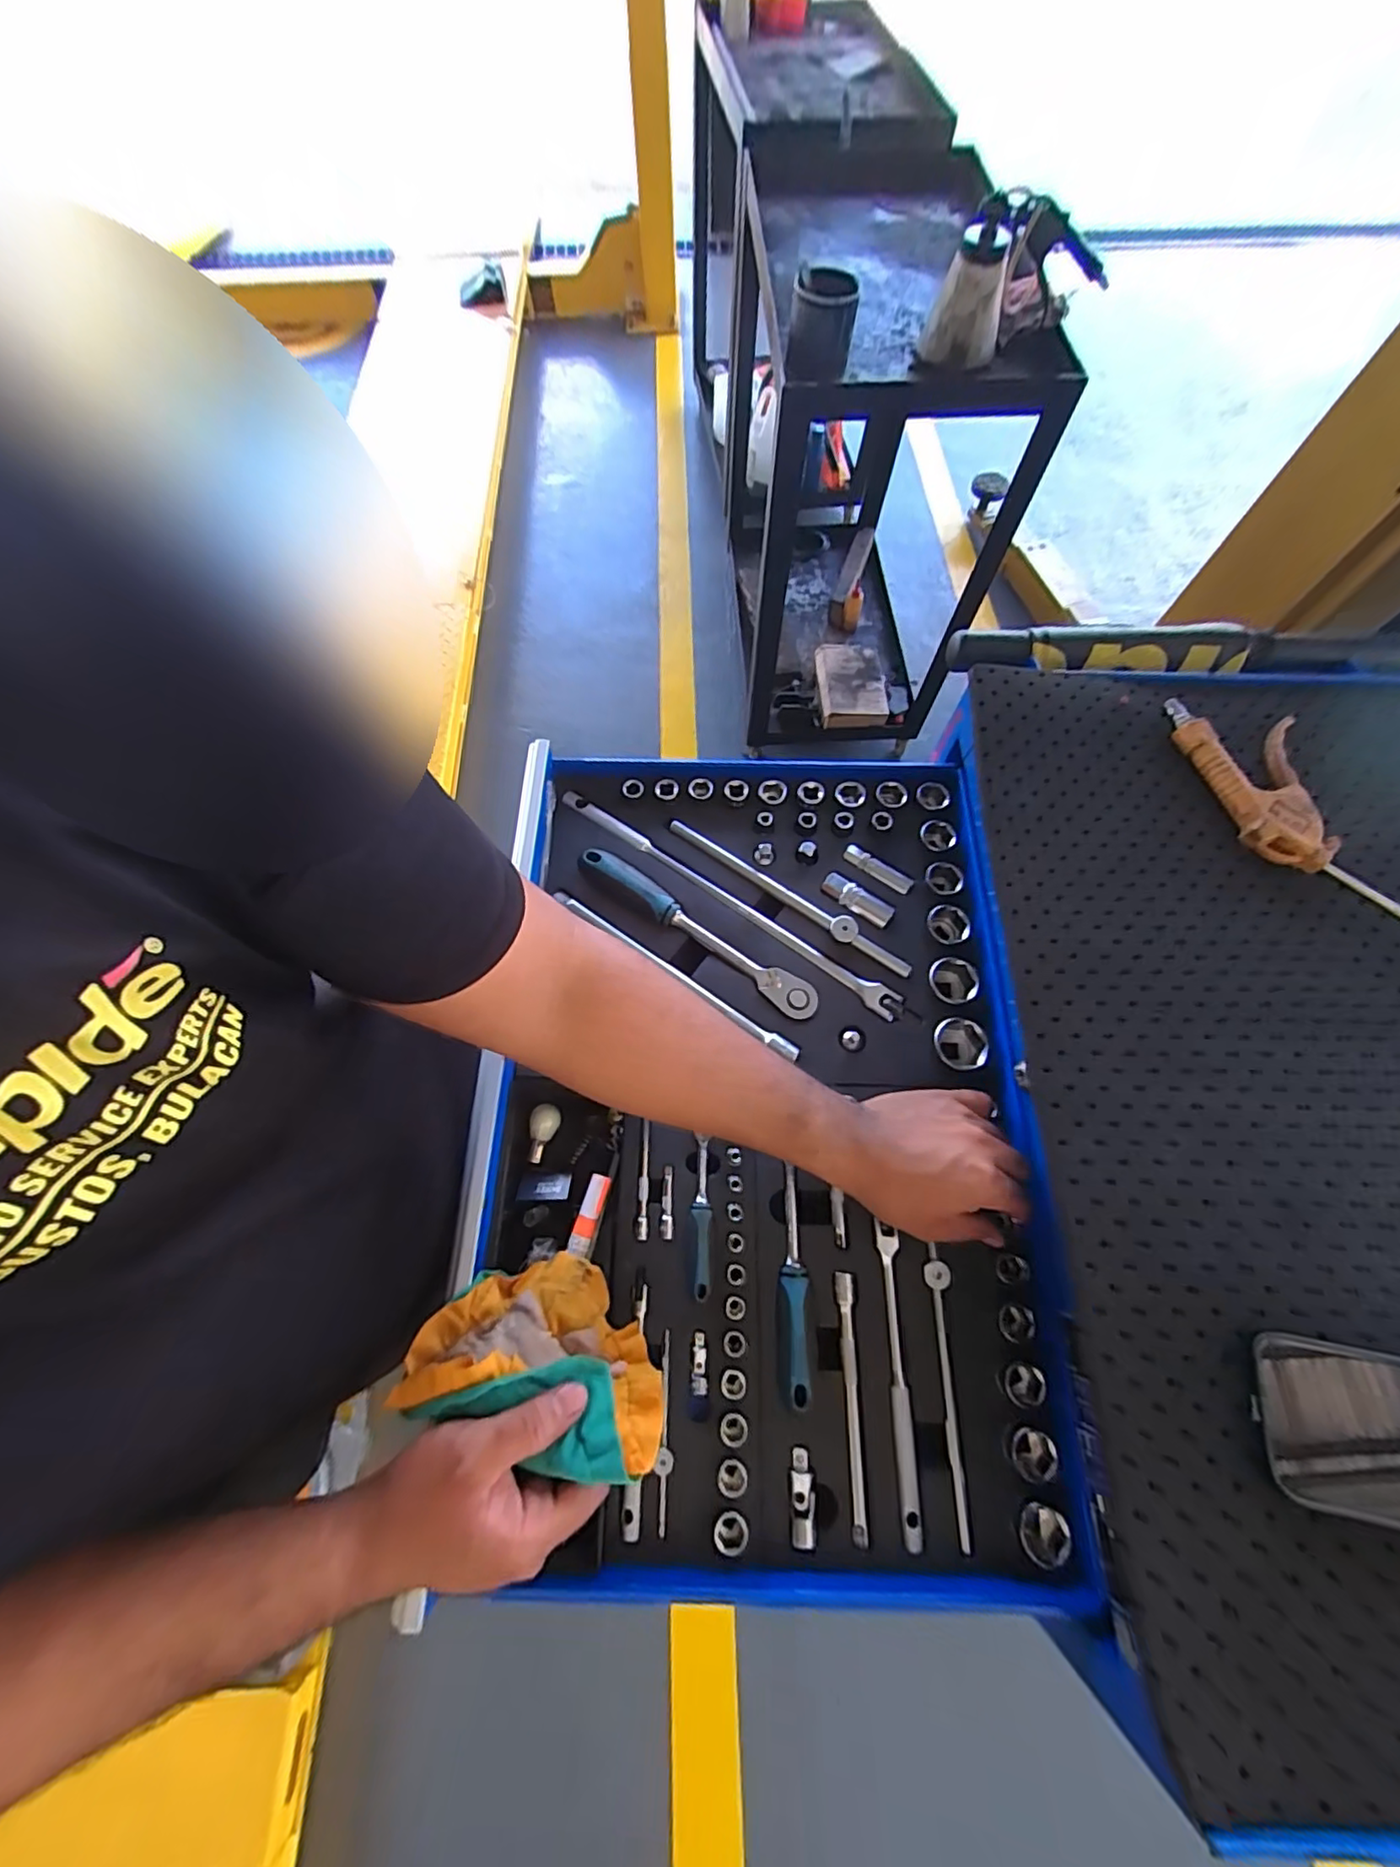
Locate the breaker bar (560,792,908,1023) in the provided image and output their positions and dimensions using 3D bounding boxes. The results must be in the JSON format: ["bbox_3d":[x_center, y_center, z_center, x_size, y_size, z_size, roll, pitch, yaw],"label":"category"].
[{"bbox_3d":[0.016,-0.034,0.544,0.356,0.015,0.024,33,73,15],"label":"breaker bar"}]

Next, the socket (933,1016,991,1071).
[{"bbox_3d":[0.204,0.089,0.480,0.039,0.036,0.041,-1,67,2],"label":"socket"}]

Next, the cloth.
[{"bbox_3d":[-0.094,0.250,0.364,0.153,0.079,0.085,12,68,8],"label":"cloth"}]

